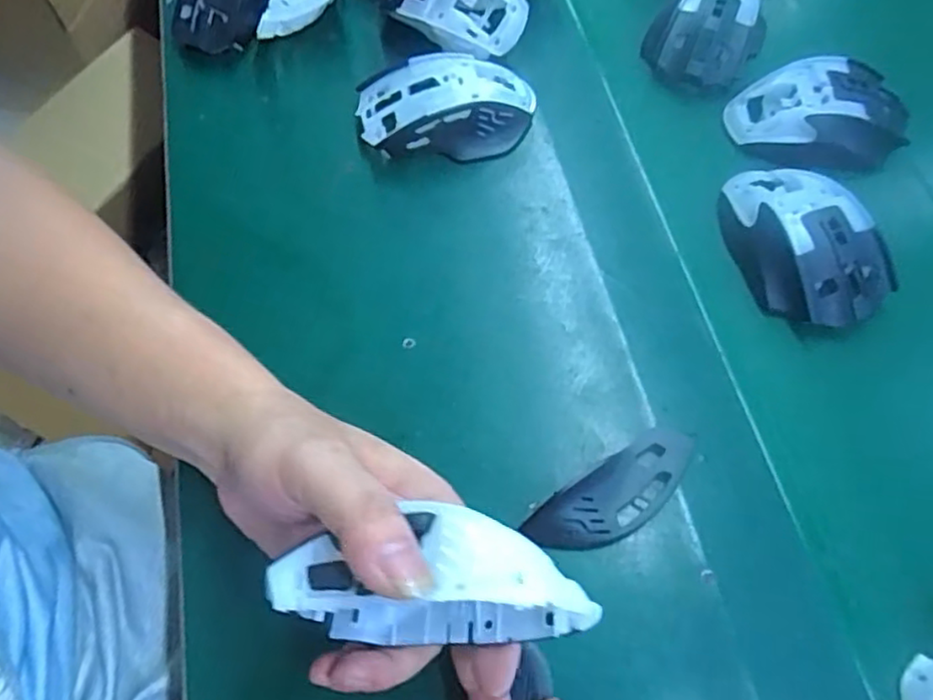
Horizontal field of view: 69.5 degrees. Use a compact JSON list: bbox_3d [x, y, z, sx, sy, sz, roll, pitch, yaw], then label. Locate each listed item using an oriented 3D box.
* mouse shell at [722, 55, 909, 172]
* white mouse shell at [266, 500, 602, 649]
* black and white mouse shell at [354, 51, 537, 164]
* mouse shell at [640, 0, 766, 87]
[{"bbox_3d":[0.238,-0.158,0.445,0.120,0.033,0.062,6,63,1],"label":"mouse shell"},{"bbox_3d":[-0.013,0.081,0.241,0.106,0.075,0.038,2,64,1],"label":"white mouse shell"},{"bbox_3d":[-0.013,-0.157,0.432,0.116,0.034,0.066,-4,63,-4],"label":"black and white mouse shell"},{"bbox_3d":[0.170,-0.227,0.477,0.073,0.031,0.080,29,66,13],"label":"mouse shell"}]

